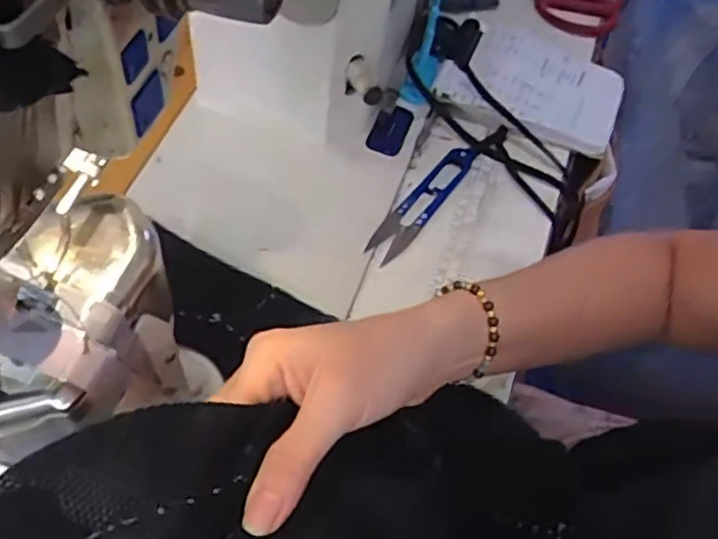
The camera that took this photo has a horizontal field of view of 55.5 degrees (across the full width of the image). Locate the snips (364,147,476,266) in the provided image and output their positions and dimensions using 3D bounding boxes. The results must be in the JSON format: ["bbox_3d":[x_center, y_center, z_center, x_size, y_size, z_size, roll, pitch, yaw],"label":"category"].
[{"bbox_3d":[0.048,-0.052,0.503,0.026,0.008,0.124,30,62,18],"label":"snips"}]

